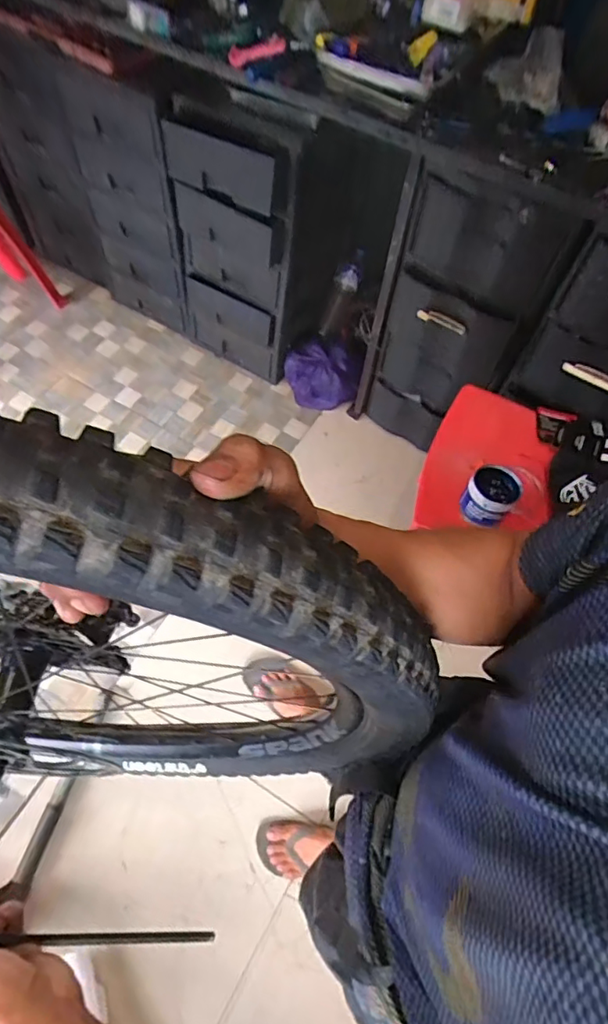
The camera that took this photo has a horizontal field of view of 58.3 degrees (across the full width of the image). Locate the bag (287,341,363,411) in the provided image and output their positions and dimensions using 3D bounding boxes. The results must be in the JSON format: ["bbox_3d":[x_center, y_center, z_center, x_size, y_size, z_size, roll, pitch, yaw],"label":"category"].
[{"bbox_3d":[0.063,-0.429,1.740,0.238,0.195,0.124,-2,62,-5],"label":"bag"}]

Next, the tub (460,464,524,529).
[{"bbox_3d":[0.381,-0.035,1.117,0.097,0.088,0.128,40,66,16],"label":"tub"}]

